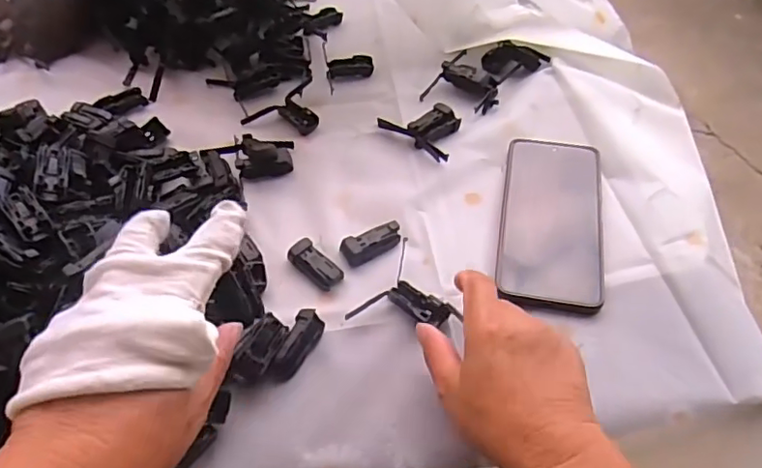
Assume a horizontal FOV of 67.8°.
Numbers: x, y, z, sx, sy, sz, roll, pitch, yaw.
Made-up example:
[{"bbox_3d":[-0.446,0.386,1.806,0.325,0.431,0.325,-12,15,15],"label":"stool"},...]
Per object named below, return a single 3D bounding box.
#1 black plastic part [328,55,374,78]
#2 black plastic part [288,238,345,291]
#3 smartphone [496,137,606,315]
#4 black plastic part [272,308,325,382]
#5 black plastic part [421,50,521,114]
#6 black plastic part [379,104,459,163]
[{"bbox_3d":[-0.031,-0.173,0.585,0.046,0.009,0.024,-5,53,-7],"label":"black plastic part"},{"bbox_3d":[-0.050,0.025,0.435,0.047,0.014,0.020,39,60,24],"label":"black plastic part"},{"bbox_3d":[0.139,-0.015,0.460,0.078,0.007,0.164,11,53,5],"label":"smartphone"},{"bbox_3d":[-0.056,0.077,0.392,0.018,0.021,0.049,17,53,10],"label":"black plastic part"},{"bbox_3d":[0.090,-0.156,0.563,0.069,0.016,0.080,25,55,16],"label":"black plastic part"},{"bbox_3d":[0.041,-0.101,0.521,0.080,0.016,0.054,33,58,20],"label":"black plastic part"}]

